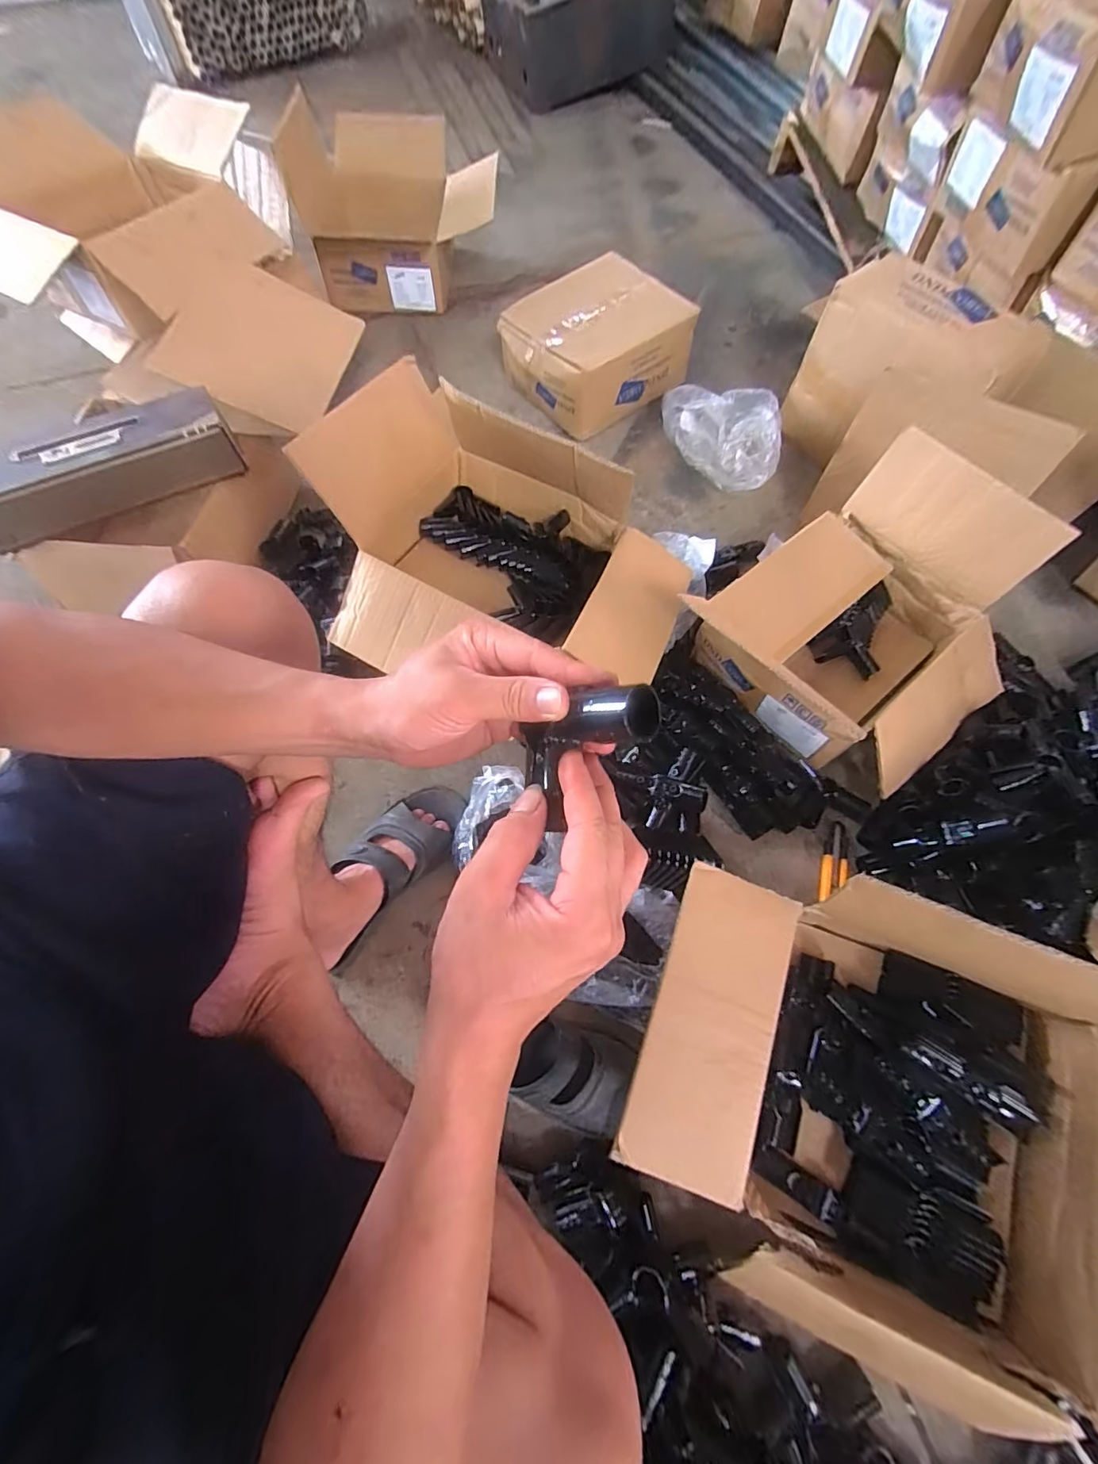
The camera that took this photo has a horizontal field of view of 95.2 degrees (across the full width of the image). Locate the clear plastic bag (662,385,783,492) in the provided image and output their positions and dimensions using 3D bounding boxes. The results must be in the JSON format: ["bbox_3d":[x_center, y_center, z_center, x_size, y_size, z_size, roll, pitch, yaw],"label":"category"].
[{"bbox_3d":[0.326,-0.578,0.976,0.270,0.108,0.150,35,71,13],"label":"clear plastic bag"}]

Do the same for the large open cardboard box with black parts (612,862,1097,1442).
[{"bbox_3d":[0.340,0.386,0.475,0.486,0.223,0.382,22,69,9],"label":"large open cardboard box with black parts"}]

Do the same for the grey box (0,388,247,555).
[{"bbox_3d":[-0.677,-0.395,0.758,0.388,0.085,0.105,-29,70,-12],"label":"grey box"}]

